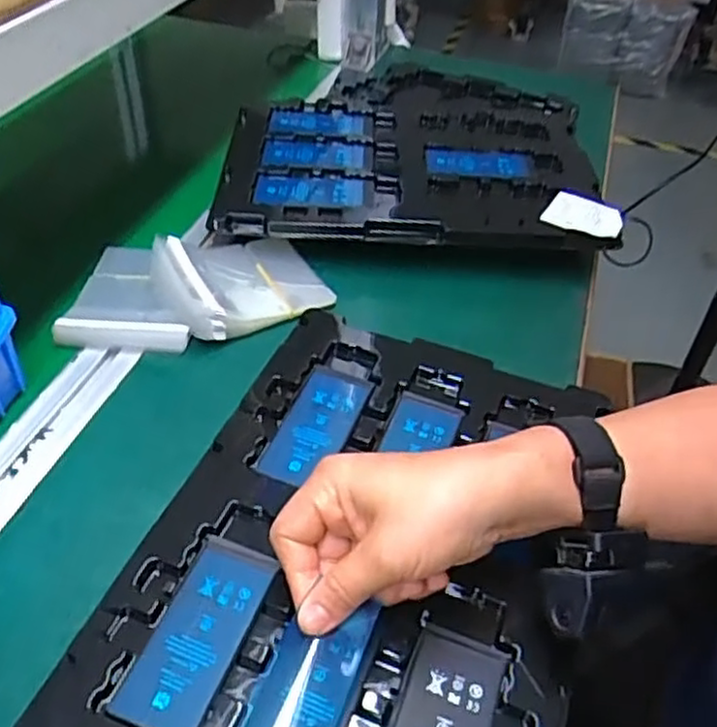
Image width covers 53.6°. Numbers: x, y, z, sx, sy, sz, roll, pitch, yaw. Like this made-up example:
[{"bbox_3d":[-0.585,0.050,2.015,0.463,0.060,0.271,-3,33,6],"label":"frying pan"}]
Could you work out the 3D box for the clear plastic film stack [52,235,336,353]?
[{"bbox_3d":[-0.117,-0.060,0.532,0.183,0.040,0.112,2,43,-2],"label":"clear plastic film stack"}]

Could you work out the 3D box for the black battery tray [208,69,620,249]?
[{"bbox_3d":[0.051,-0.209,0.696,0.334,0.043,0.342,3,42,-1],"label":"black battery tray"}]

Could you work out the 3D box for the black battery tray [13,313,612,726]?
[{"bbox_3d":[0.006,0.095,0.397,0.227,0.011,0.334,16,44,12],"label":"black battery tray"}]

